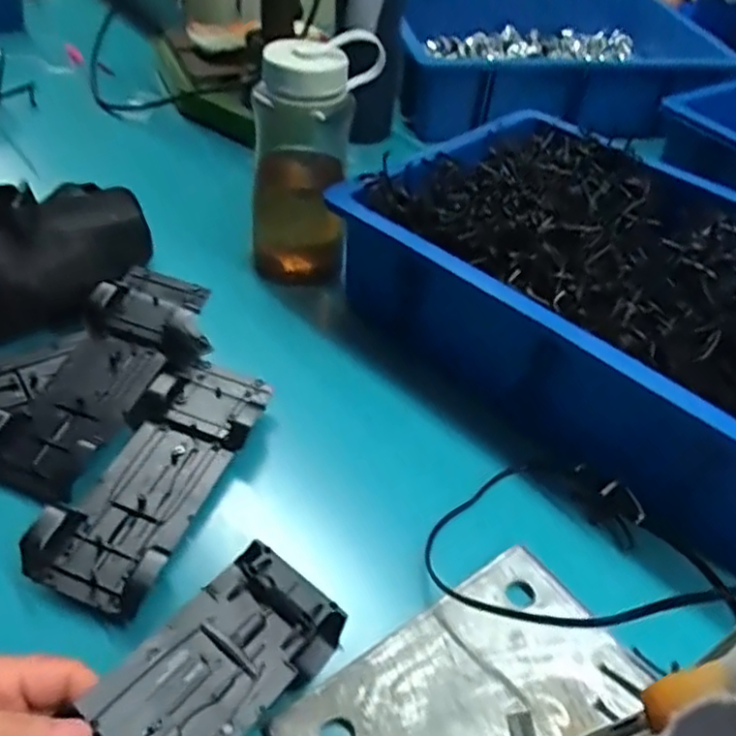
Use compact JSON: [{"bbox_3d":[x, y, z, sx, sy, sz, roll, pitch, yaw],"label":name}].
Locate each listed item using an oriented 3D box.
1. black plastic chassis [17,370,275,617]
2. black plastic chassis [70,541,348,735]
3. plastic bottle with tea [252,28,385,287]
[{"bbox_3d":[-0.137,0.064,0.441,0.078,0.027,0.190,17,45,10],"label":"black plastic chassis"},{"bbox_3d":[-0.095,0.172,0.327,0.071,0.034,0.193,29,41,21],"label":"black plastic chassis"},{"bbox_3d":[-0.053,-0.184,0.615,0.109,0.222,0.098,2,44,-5],"label":"plastic bottle with tea"}]

